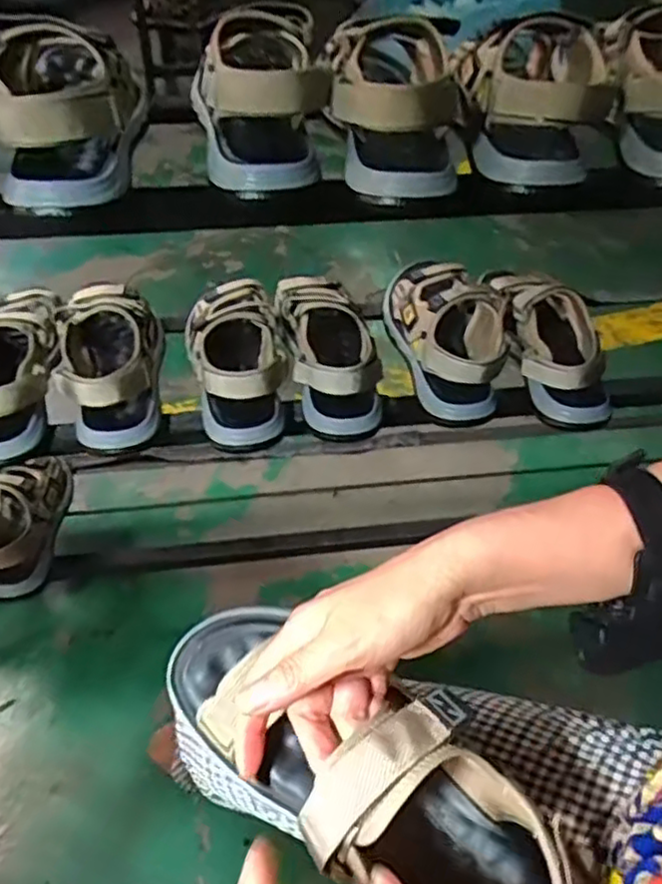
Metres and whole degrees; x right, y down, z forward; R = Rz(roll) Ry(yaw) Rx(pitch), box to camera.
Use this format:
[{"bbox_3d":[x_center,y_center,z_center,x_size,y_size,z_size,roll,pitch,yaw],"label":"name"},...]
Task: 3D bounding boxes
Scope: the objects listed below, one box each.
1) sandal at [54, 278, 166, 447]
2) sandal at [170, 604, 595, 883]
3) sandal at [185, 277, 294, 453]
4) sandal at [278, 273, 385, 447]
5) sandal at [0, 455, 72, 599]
[{"bbox_3d":[-0.246,-0.096,0.761,0.101,0.082,0.207,-4,51,-6],"label":"sandal"},{"bbox_3d":[0.019,0.176,0.371,0.276,0.097,0.099,31,56,20],"label":"sandal"},{"bbox_3d":[-0.107,-0.104,0.783,0.122,0.081,0.231,-3,51,-6],"label":"sandal"},{"bbox_3d":[0.003,-0.114,0.793,0.107,0.080,0.220,-7,51,-8],"label":"sandal"},{"bbox_3d":[-0.445,0.114,0.951,0.114,0.078,0.191,-2,51,-4],"label":"sandal"}]

